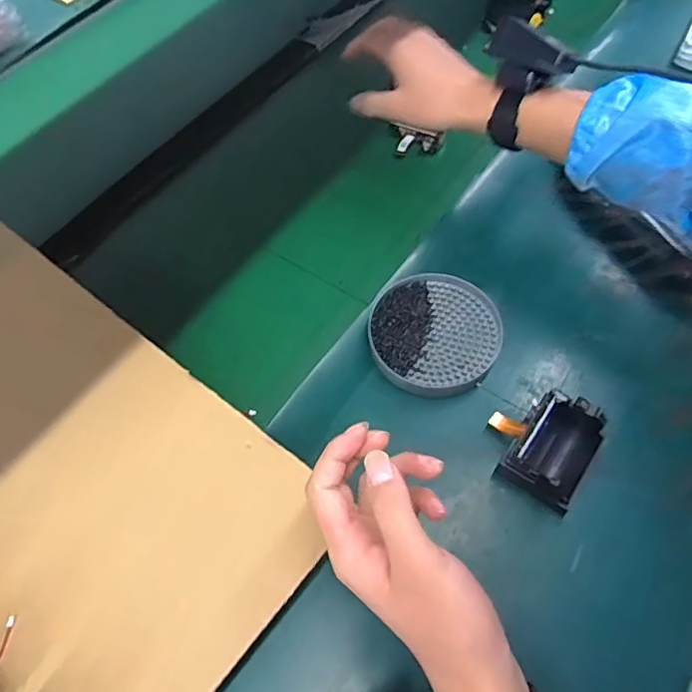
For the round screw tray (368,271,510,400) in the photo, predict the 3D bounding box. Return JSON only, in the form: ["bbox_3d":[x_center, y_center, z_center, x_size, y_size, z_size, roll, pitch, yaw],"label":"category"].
[{"bbox_3d":[0.078,-0.009,0.512,0.113,0.025,0.116,-2,59,3],"label":"round screw tray"}]

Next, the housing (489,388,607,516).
[{"bbox_3d":[0.154,0.070,0.445,0.075,0.045,0.082,28,65,18],"label":"housing"}]

